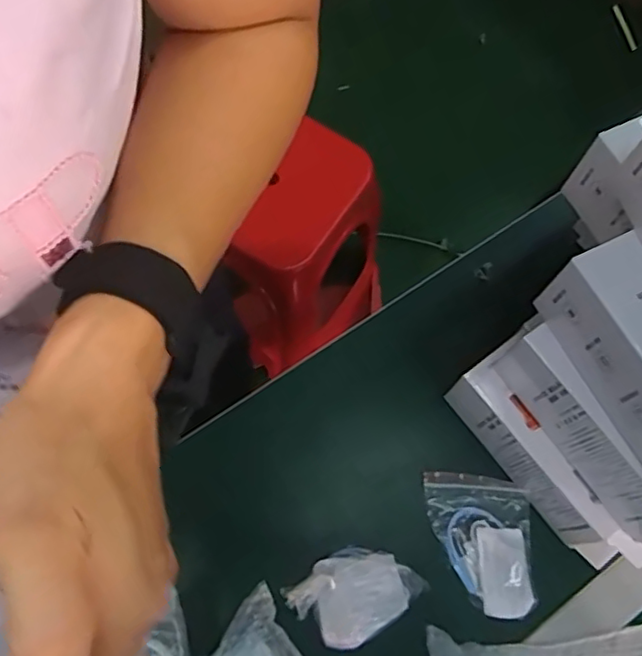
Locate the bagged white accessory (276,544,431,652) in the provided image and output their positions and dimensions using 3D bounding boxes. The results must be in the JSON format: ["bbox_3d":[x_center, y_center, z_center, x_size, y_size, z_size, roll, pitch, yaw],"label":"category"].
[{"bbox_3d":[0.028,0.212,0.493,0.096,0.022,0.066,-32,75,-13],"label":"bagged white accessory"}]

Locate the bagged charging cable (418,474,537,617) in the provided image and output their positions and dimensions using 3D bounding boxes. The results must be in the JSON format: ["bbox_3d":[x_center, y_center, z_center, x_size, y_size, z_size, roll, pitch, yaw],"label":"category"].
[{"bbox_3d":[0.134,0.182,0.521,0.086,0.020,0.109,4,71,-1],"label":"bagged charging cable"}]

